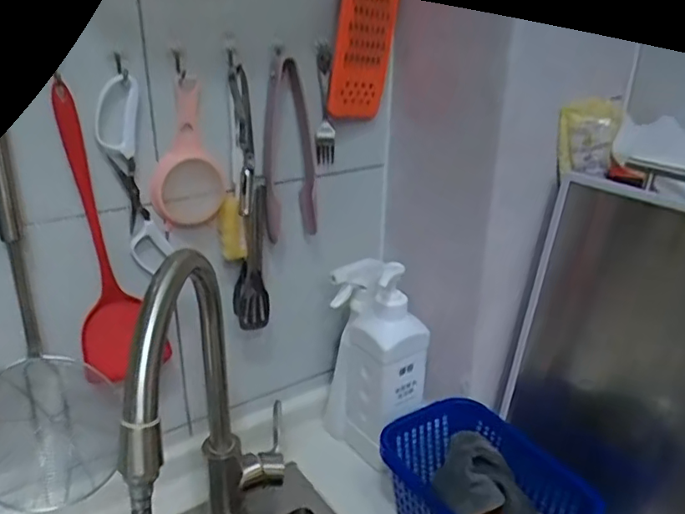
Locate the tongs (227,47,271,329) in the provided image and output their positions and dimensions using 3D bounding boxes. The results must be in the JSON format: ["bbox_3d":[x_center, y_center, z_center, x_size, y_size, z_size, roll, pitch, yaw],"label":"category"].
[{"bbox_3d":[-0.107,-0.062,0.656,0.035,0.309,0.037,-15,28,-33],"label":"tongs"}]

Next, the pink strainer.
[{"bbox_3d":[-0.165,-0.107,0.606,0.073,0.151,0.014,-10,26,-25],"label":"pink strainer"}]

